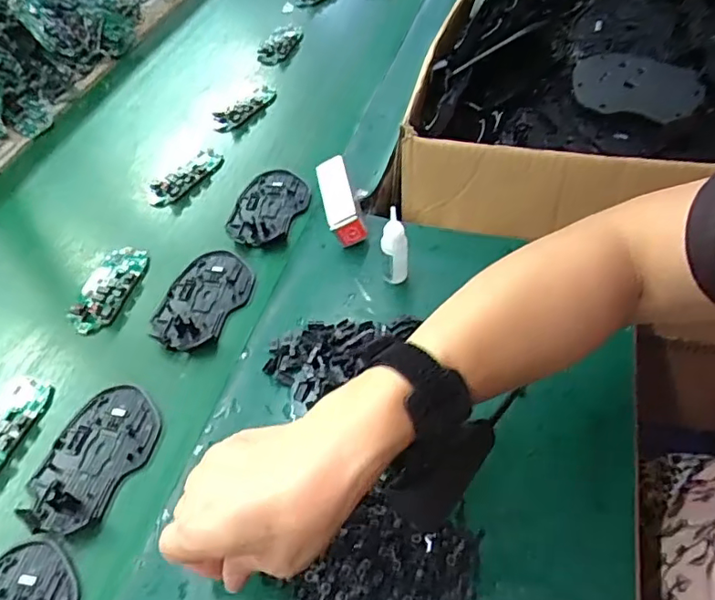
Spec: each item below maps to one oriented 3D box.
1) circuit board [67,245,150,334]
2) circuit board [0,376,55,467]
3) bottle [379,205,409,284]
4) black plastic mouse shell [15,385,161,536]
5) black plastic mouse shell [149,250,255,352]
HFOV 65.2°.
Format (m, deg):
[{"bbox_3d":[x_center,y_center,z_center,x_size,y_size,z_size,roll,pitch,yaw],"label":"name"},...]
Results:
[{"bbox_3d":[-0.233,-0.013,0.518,0.051,0.009,0.098,4,52,11],"label":"circuit board"},{"bbox_3d":[-0.276,0.101,0.430,0.043,0.010,0.095,9,53,14],"label":"circuit board"},{"bbox_3d":[0.031,-0.043,0.469,0.022,0.071,0.019,-7,50,2],"label":"bottle"},{"bbox_3d":[-0.194,0.115,0.411,0.073,0.013,0.112,20,56,22],"label":"black plastic mouse shell"},{"bbox_3d":[-0.137,-0.002,0.501,0.073,0.011,0.111,7,52,13],"label":"black plastic mouse shell"}]

